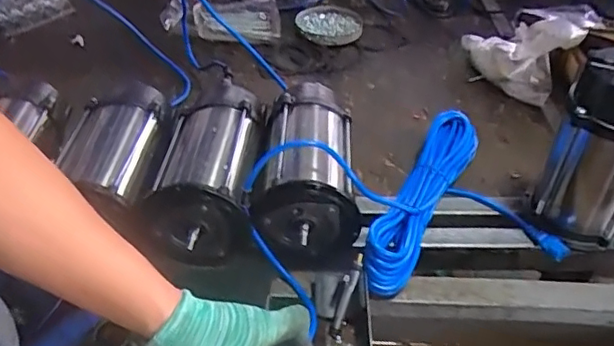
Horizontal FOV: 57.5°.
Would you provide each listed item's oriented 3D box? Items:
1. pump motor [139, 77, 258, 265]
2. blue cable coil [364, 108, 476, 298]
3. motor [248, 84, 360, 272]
[{"bbox_3d":[-0.136,-0.011,0.789,0.122,0.123,0.255,3,43,0],"label":"pump motor"},{"bbox_3d":[0.164,0.025,0.800,0.075,0.060,0.354,22,47,19],"label":"blue cable coil"},{"bbox_3d":[0.004,-0.014,0.790,0.132,0.143,0.252,4,43,1],"label":"motor"}]

